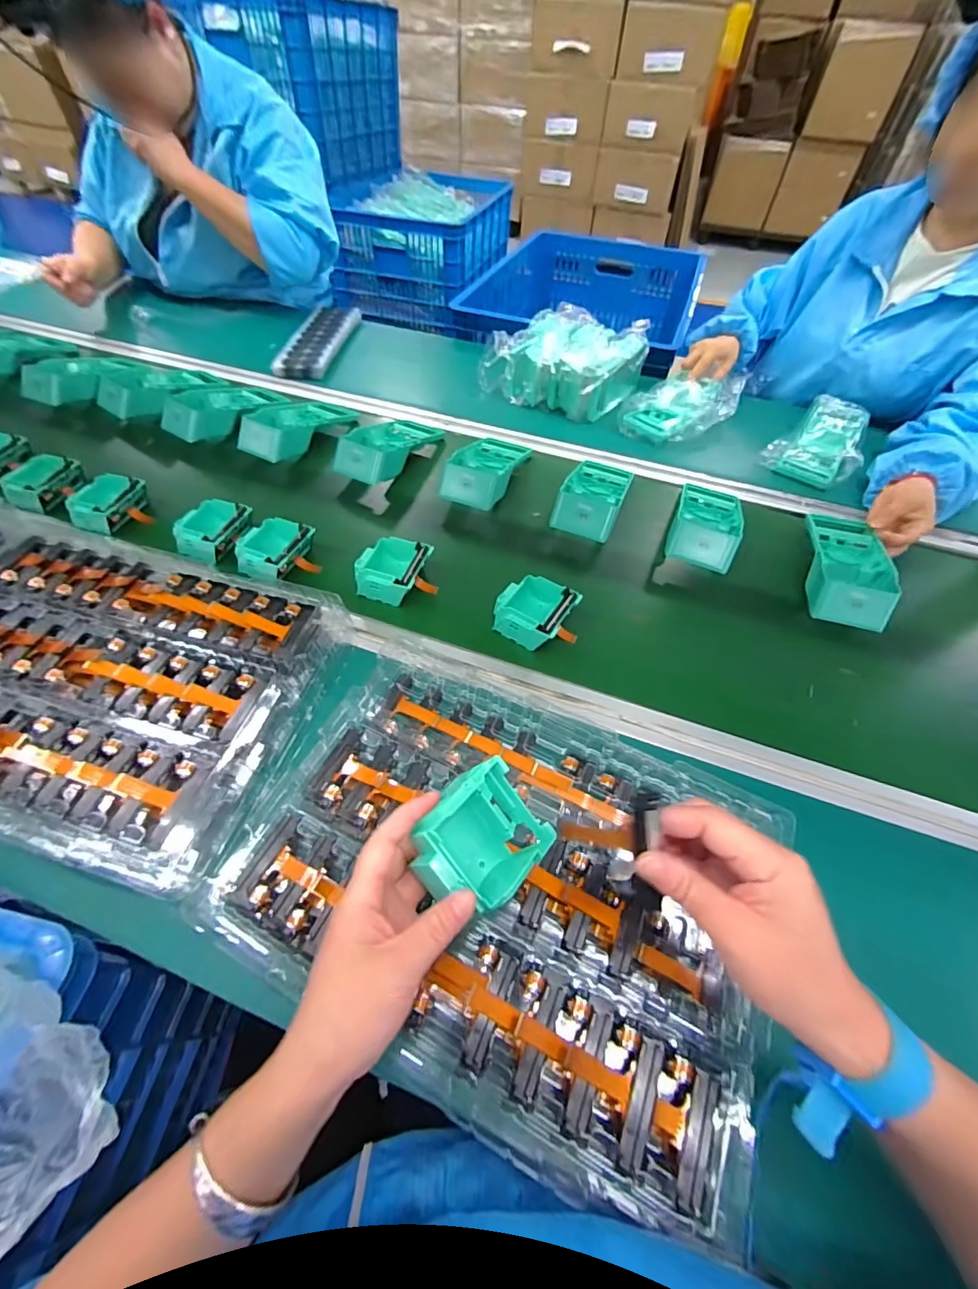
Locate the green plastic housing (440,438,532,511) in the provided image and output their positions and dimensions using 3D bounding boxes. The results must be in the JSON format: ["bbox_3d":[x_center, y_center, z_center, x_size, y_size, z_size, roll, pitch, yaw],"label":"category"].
[{"bbox_3d":[-0.002,-0.260,0.693,0.103,0.046,0.186,14,43,7],"label":"green plastic housing"}]

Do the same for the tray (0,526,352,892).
[{"bbox_3d":[-0.365,0.017,0.416,0.377,0.032,0.261,14,55,7],"label":"tray"}]

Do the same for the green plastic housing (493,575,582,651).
[{"bbox_3d":[0.050,-0.038,0.524,0.077,0.038,0.073,28,58,16],"label":"green plastic housing"}]

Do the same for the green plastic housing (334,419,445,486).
[{"bbox_3d":[-0.152,-0.303,0.707,0.089,0.056,0.193,22,57,13],"label":"green plastic housing"}]

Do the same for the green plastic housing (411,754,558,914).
[{"bbox_3d":[-0.013,0.129,0.319,0.084,0.046,0.077,-35,89,-33],"label":"green plastic housing"}]

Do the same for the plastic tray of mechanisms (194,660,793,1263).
[{"bbox_3d":[0.009,0.167,0.361,0.386,0.038,0.267,22,57,13],"label":"plastic tray of mechanisms"}]

